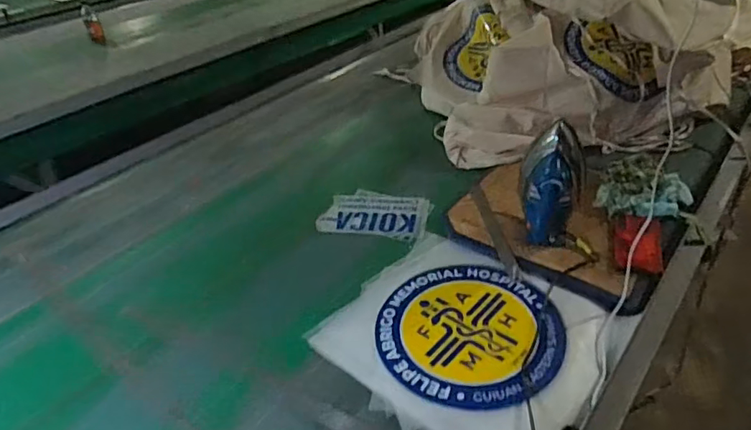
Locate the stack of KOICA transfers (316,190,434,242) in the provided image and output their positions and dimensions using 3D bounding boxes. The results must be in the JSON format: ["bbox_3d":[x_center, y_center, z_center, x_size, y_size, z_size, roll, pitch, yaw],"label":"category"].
[{"bbox_3d":[0.002,-0.006,1.164,0.229,0.013,0.161,7,36,19],"label":"stack of KOICA transfers"}]

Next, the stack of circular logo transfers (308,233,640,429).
[{"bbox_3d":[0.145,0.191,0.858,0.399,0.007,0.361,22,43,35],"label":"stack of circular logo transfers"}]

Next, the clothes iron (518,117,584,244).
[{"bbox_3d":[0.308,-0.039,0.942,0.111,0.218,0.126,6,36,17],"label":"clothes iron"}]

